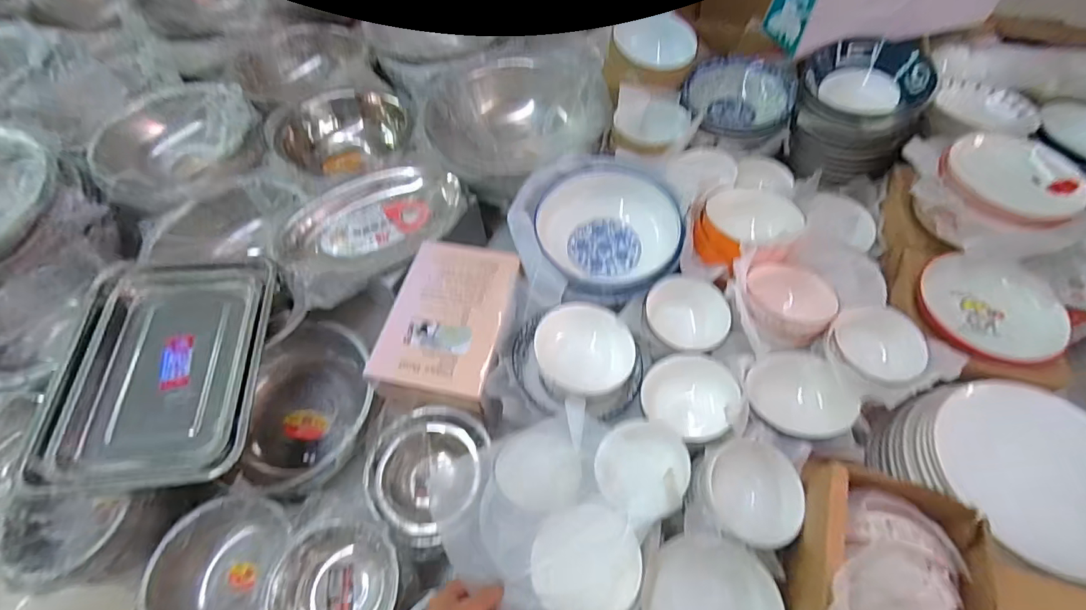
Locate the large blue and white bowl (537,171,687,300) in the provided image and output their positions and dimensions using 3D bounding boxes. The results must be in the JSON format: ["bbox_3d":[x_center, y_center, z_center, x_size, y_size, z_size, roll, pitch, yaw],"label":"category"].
[{"bbox_3d":[0.117,-0.118,0.812,0.235,0.079,0.256,-1,58,1],"label":"large blue and white bowl"}]

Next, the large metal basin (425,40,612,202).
[{"bbox_3d":[-0.049,-0.383,0.984,0.348,0.109,0.348,-1,58,1],"label":"large metal basin"}]

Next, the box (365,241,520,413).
[{"bbox_3d":[-0.140,0.021,0.717,0.168,0.038,0.252,10,59,8],"label":"box"}]

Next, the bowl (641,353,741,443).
[{"bbox_3d":[0.197,0.125,0.644,0.119,0.070,0.107,16,60,12],"label":"bowl"}]

